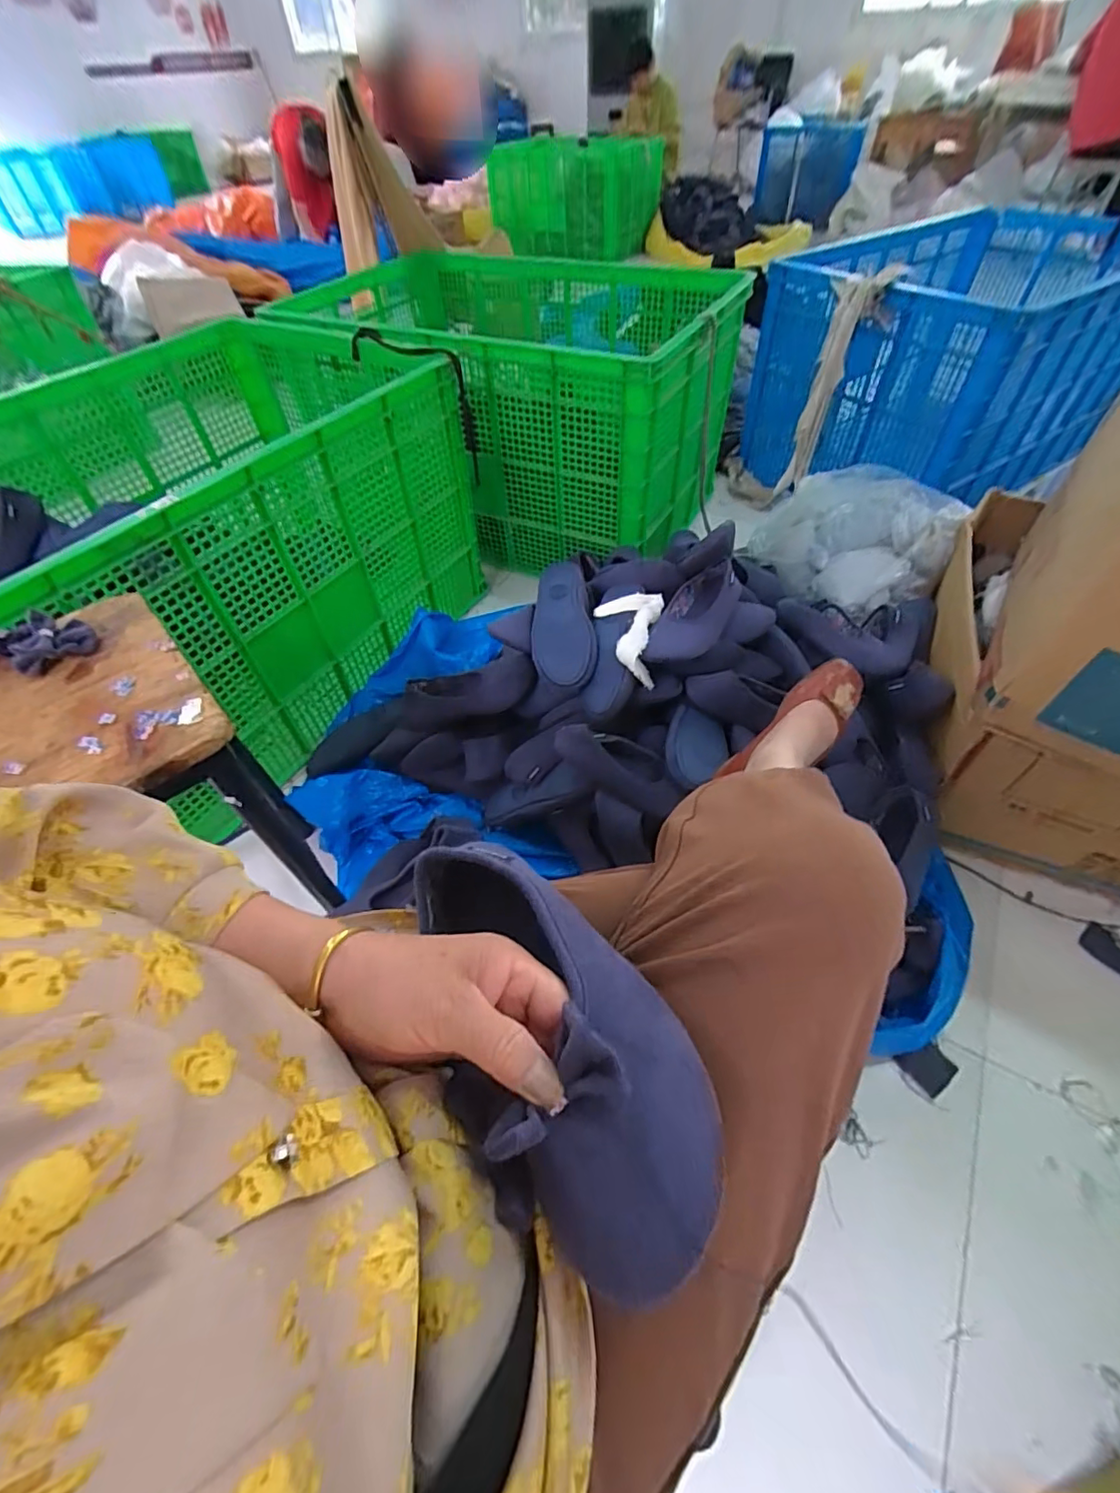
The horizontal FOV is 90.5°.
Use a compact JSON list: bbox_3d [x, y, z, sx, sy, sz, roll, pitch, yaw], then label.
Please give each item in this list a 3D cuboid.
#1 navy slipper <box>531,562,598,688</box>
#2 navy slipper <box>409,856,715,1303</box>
[{"bbox_3d":[0.001,-0.210,0.907,0.100,0.052,0.234,-4,79,-1],"label":"navy slipper"},{"bbox_3d":[-0.008,0.131,0.278,0.105,0.069,0.218,-23,52,-15],"label":"navy slipper"}]

